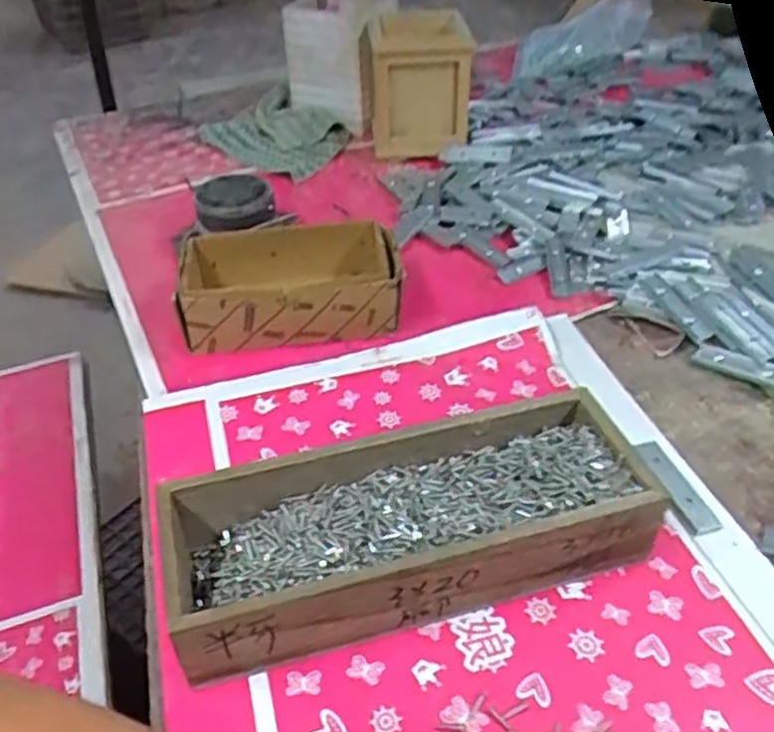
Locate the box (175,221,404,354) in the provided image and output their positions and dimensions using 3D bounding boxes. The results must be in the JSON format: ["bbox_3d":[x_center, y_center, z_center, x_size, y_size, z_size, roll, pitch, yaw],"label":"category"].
[{"bbox_3d":[-0.087,-0.075,0.655,0.184,0.054,0.118,-10,41,-7],"label":"box"}]

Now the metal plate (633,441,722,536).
[{"bbox_3d":[0.196,0.082,0.503,0.022,0.004,0.079,-6,43,-17],"label":"metal plate"}]

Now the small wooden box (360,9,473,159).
[{"bbox_3d":[0.032,-0.335,0.880,0.112,0.137,0.123,-5,41,-2],"label":"small wooden box"}]

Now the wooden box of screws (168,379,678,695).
[{"bbox_3d":[0.011,0.096,0.442,0.286,0.064,0.107,-13,42,-11],"label":"wooden box of screws"}]

